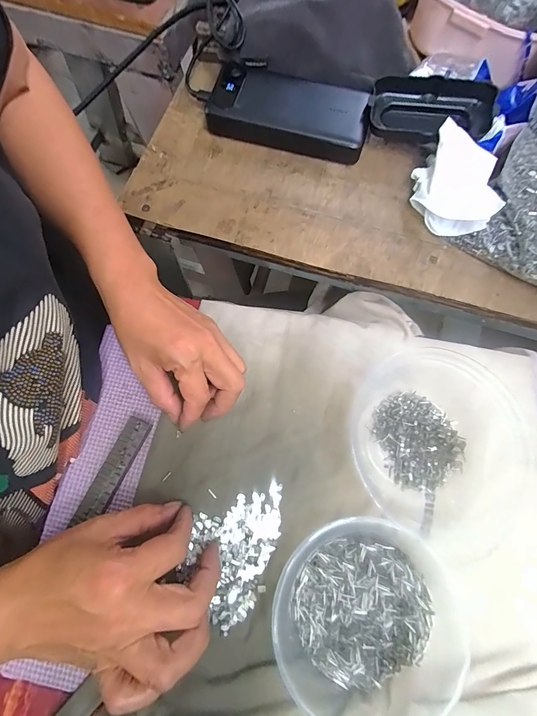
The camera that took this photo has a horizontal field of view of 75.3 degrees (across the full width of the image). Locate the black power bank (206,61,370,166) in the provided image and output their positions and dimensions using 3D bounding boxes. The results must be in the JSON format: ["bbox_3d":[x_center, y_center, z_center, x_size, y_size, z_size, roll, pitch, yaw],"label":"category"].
[{"bbox_3d":[0.019,-0.242,0.345,0.155,0.025,0.072,18,73,4],"label":"black power bank"}]

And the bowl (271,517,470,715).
[{"bbox_3d":[0.073,0.186,0.240,0.142,0.036,0.124,34,75,9],"label":"bowl"}]

